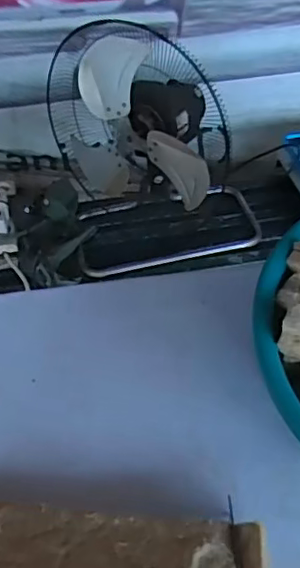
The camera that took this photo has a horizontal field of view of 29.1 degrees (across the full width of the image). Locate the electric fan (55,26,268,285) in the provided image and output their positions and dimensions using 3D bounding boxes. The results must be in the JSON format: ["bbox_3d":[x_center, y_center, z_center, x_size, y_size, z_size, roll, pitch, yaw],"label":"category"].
[{"bbox_3d":[0.004,-0.281,1.230,0.375,0.464,0.321,-13,49,-8],"label":"electric fan"}]

